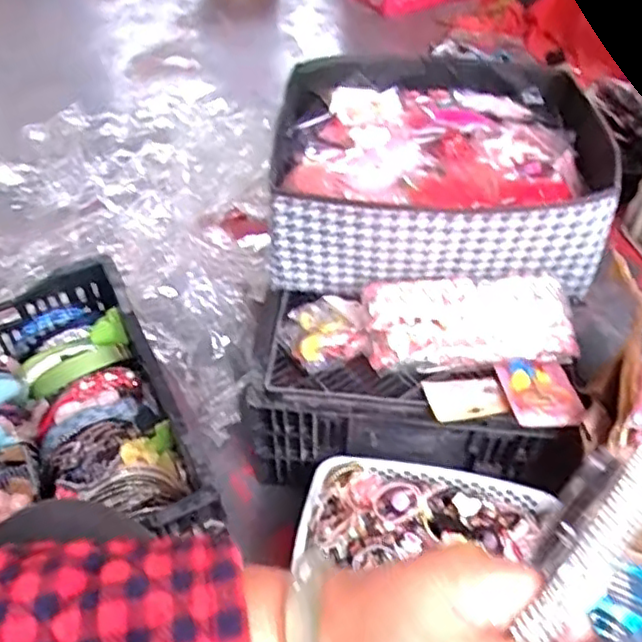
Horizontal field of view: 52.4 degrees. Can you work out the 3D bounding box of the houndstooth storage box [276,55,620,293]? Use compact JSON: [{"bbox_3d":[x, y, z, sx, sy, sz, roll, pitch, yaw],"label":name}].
[{"bbox_3d":[0.149,-0.206,0.872,0.394,0.164,0.365,1,46,2],"label":"houndstooth storage box"}]

